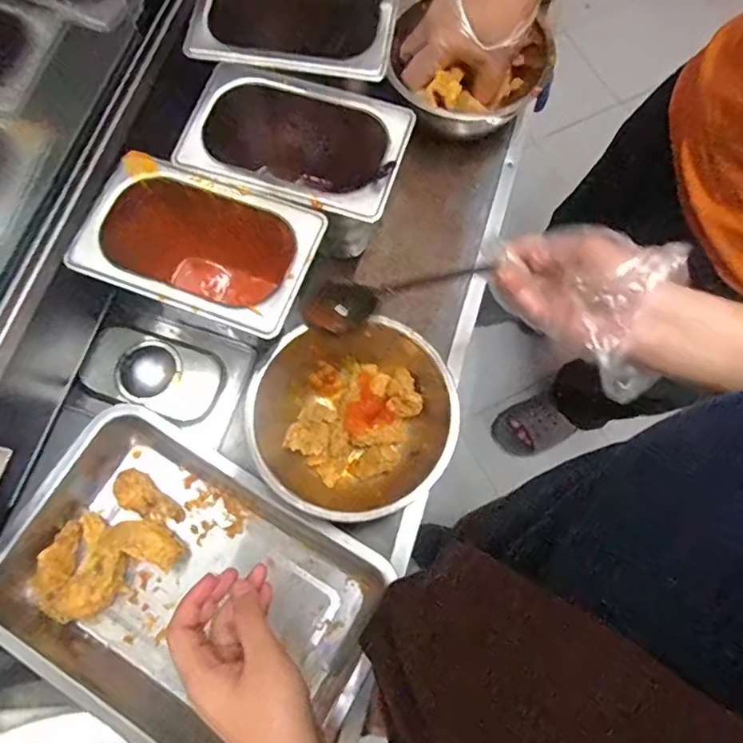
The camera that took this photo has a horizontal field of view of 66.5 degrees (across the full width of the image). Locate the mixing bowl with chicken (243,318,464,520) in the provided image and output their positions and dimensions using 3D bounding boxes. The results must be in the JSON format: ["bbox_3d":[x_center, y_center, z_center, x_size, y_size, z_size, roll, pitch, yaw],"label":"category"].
[{"bbox_3d":[-0.017,0.041,0.497,0.185,0.068,0.159,8,73,2],"label":"mixing bowl with chicken"}]

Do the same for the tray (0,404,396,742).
[{"bbox_3d":[-0.158,0.180,0.481,0.307,0.064,0.206,30,75,8],"label":"tray"}]

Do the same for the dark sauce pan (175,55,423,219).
[{"bbox_3d":[-0.062,-0.180,0.510,0.179,0.097,0.118,17,73,4],"label":"dark sauce pan"}]

